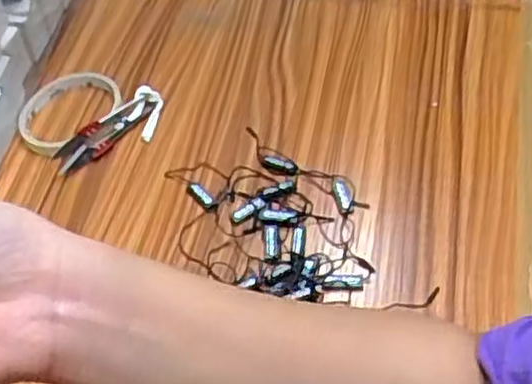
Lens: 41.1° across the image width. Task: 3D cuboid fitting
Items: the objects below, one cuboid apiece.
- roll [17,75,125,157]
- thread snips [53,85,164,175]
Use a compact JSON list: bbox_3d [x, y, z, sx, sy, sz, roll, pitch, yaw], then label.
[{"bbox_3d":[-0.163,-0.067,0.595,0.090,0.016,0.090,-3,49,3],"label":"roll"},{"bbox_3d":[-0.121,-0.048,0.569,0.034,0.021,0.101,33,59,29],"label":"thread snips"}]

